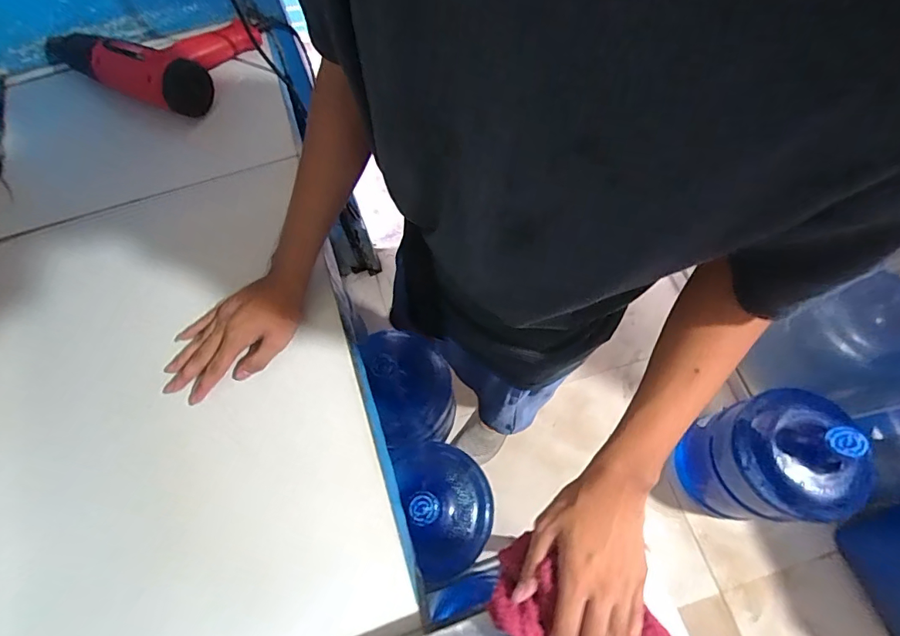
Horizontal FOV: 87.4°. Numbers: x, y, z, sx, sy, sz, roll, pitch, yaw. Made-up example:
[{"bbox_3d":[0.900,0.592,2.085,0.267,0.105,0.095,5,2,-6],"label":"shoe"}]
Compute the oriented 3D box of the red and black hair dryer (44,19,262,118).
[{"bbox_3d":[-0.415,-0.386,0.661,0.227,0.066,0.188,24,71,12],"label":"red and black hair dryer"}]

